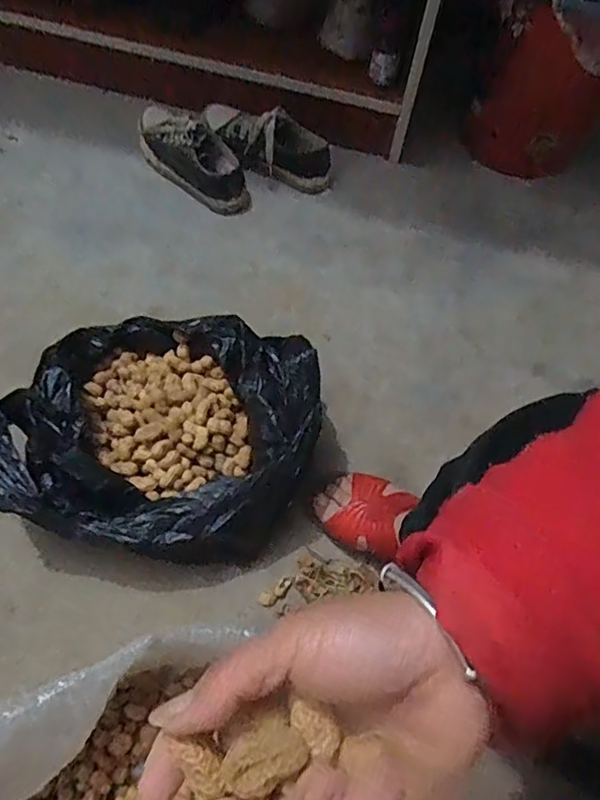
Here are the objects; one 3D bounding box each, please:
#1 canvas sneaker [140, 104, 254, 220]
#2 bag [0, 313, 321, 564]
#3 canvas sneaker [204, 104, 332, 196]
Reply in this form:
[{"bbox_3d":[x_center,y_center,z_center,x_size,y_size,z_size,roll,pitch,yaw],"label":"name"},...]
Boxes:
[{"bbox_3d":[-0.160,-0.363,0.834,0.221,0.069,0.081,36,67,14],"label":"canvas sneaker"},{"bbox_3d":[-0.152,0.028,0.610,0.322,0.132,0.266,16,63,4],"label":"bag"},{"bbox_3d":[-0.055,-0.389,0.845,0.223,0.075,0.084,24,64,9],"label":"canvas sneaker"}]

